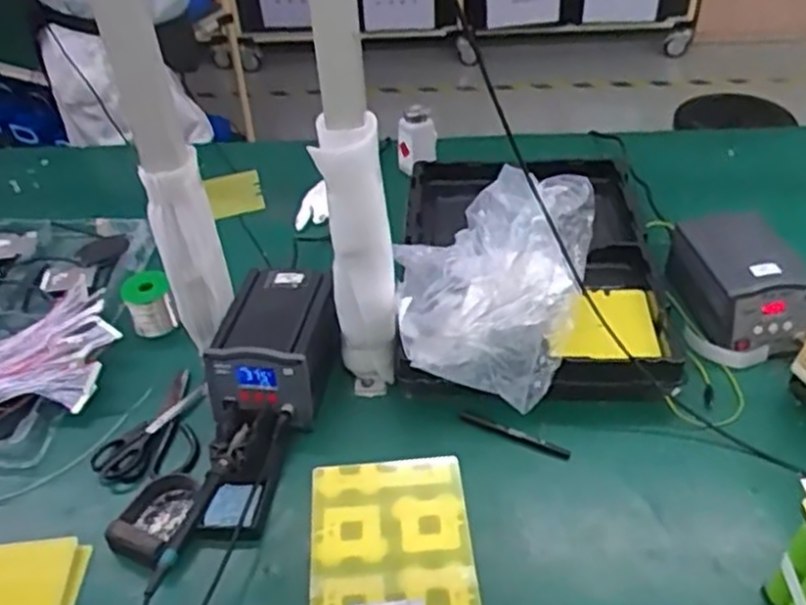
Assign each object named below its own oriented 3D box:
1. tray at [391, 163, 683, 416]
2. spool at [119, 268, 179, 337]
[{"bbox_3d":[0.171,-0.074,1.003,0.344,0.241,0.529,1,42,5],"label":"tray"},{"bbox_3d":[-0.367,0.001,1.094,0.068,0.076,0.070,-20,45,-17],"label":"spool"}]

